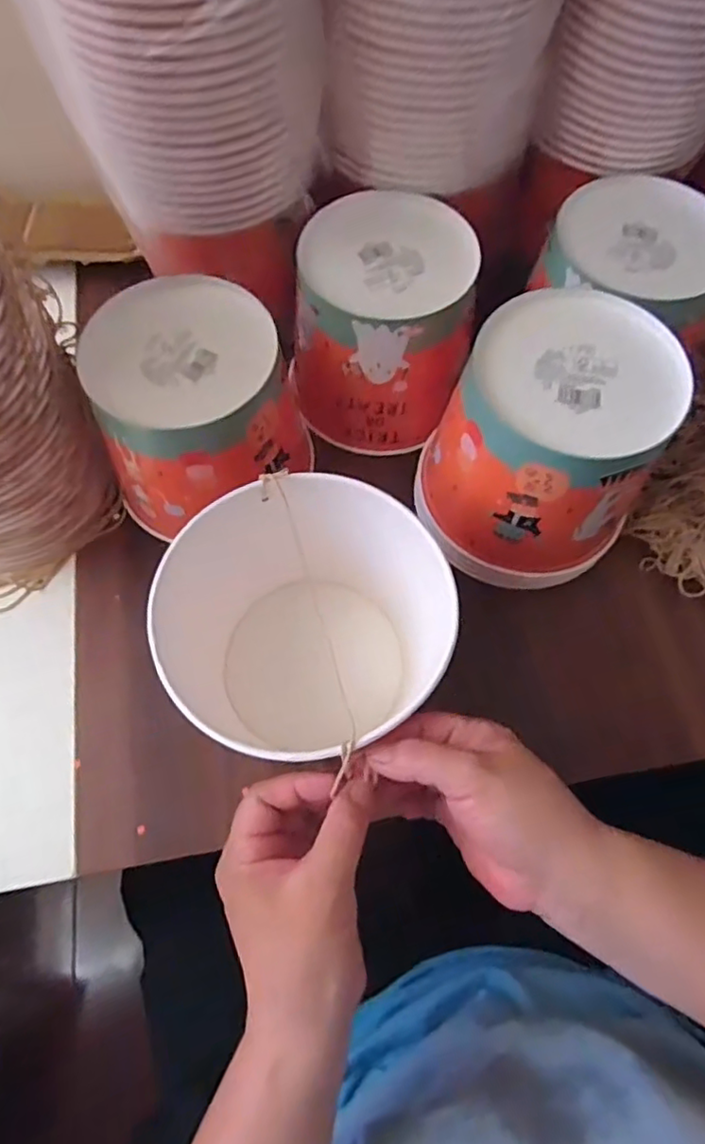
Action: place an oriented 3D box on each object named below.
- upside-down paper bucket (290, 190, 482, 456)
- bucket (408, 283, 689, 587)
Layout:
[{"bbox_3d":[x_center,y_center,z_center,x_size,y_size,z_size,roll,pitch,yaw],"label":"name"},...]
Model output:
[{"bbox_3d":[0.026,-0.194,0.491,0.129,0.127,0.139,0,69,-1],"label":"upside-down paper bucket"},{"bbox_3d":[0.130,-0.081,0.423,0.141,0.134,0.133,0,69,-1],"label":"bucket"}]

